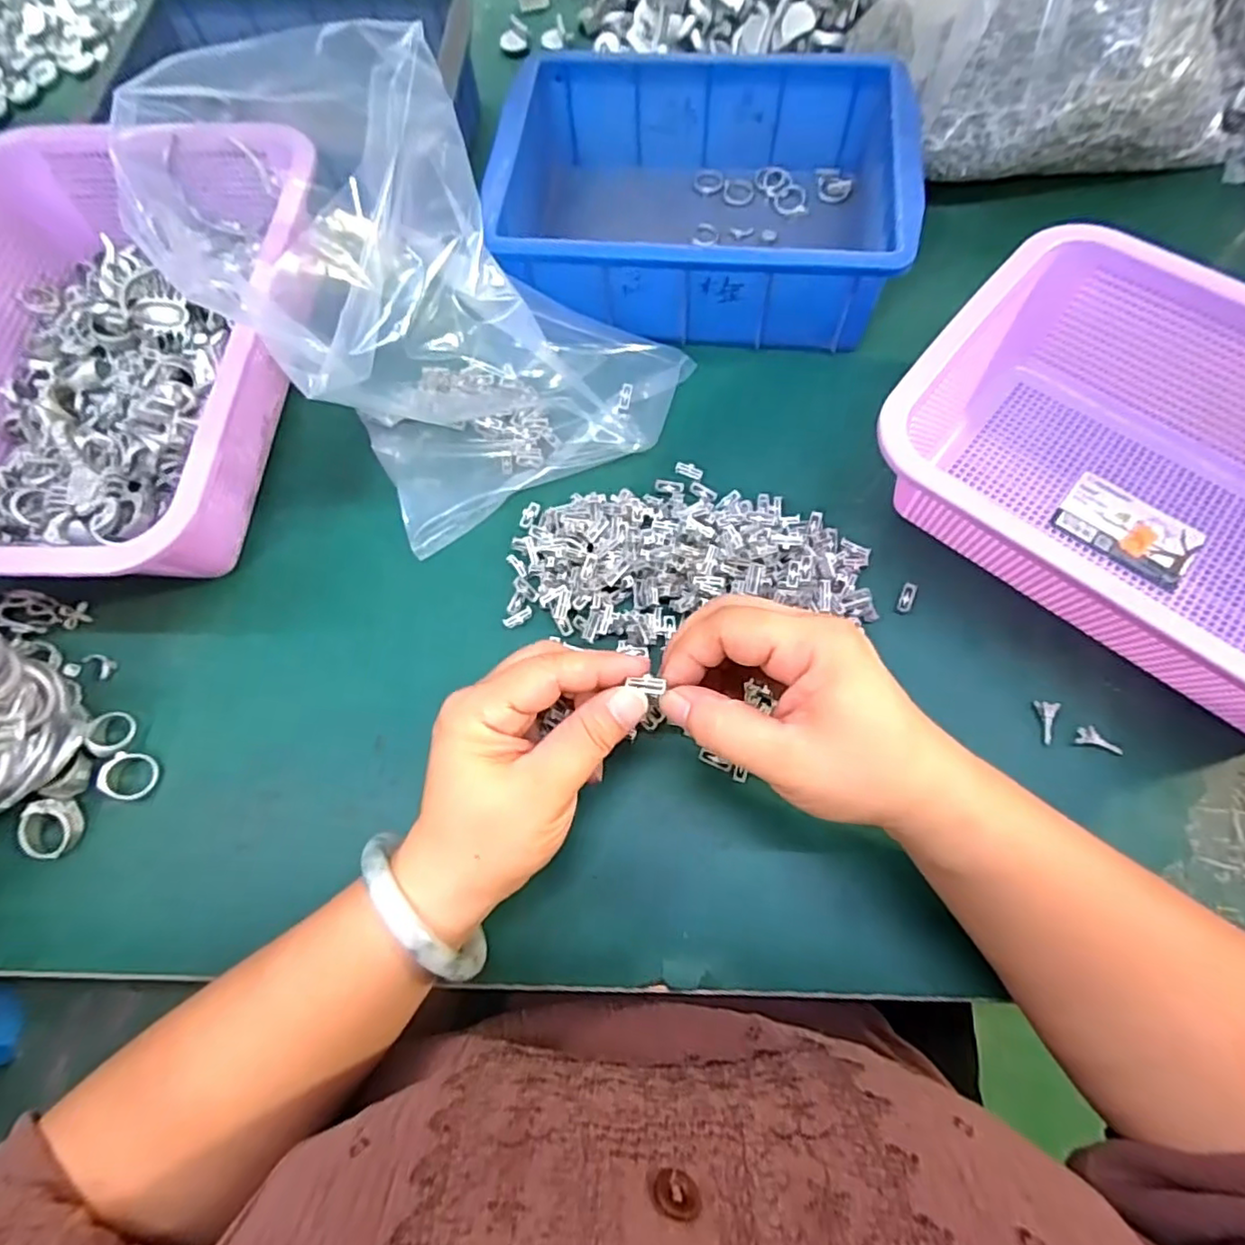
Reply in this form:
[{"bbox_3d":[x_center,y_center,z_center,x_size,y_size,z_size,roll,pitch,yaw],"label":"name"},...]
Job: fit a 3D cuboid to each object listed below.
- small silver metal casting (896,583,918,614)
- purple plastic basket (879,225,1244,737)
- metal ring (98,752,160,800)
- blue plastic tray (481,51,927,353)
[{"bbox_3d":[0.153,-0.013,0.340,0.007,0.004,0.017,20,89,9],"label":"small silver metal casting"},{"bbox_3d":[0.271,-0.064,0.310,0.259,0.080,0.192,39,76,14],"label":"purple plastic basket"},{"bbox_3d":[-0.251,0.078,0.323,0.027,0.004,0.024,10,64,-15],"label":"metal ring"},{"bbox_3d":[0.049,-0.265,0.401,0.235,0.070,0.173,7,71,5],"label":"blue plastic tray"}]

